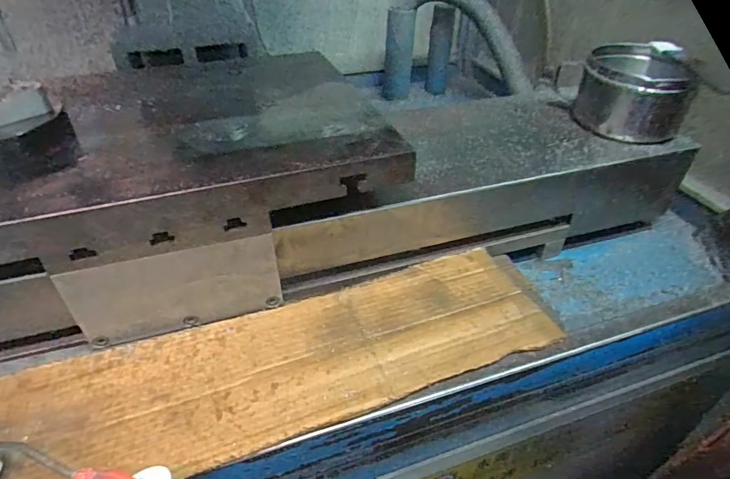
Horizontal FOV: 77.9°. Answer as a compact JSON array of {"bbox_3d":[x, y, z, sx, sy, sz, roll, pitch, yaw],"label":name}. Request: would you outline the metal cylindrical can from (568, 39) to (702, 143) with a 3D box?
[{"bbox_3d":[0.365,-0.200,0.615,0.134,0.085,0.137,25,45,26],"label":"metal cylindrical can"}]

